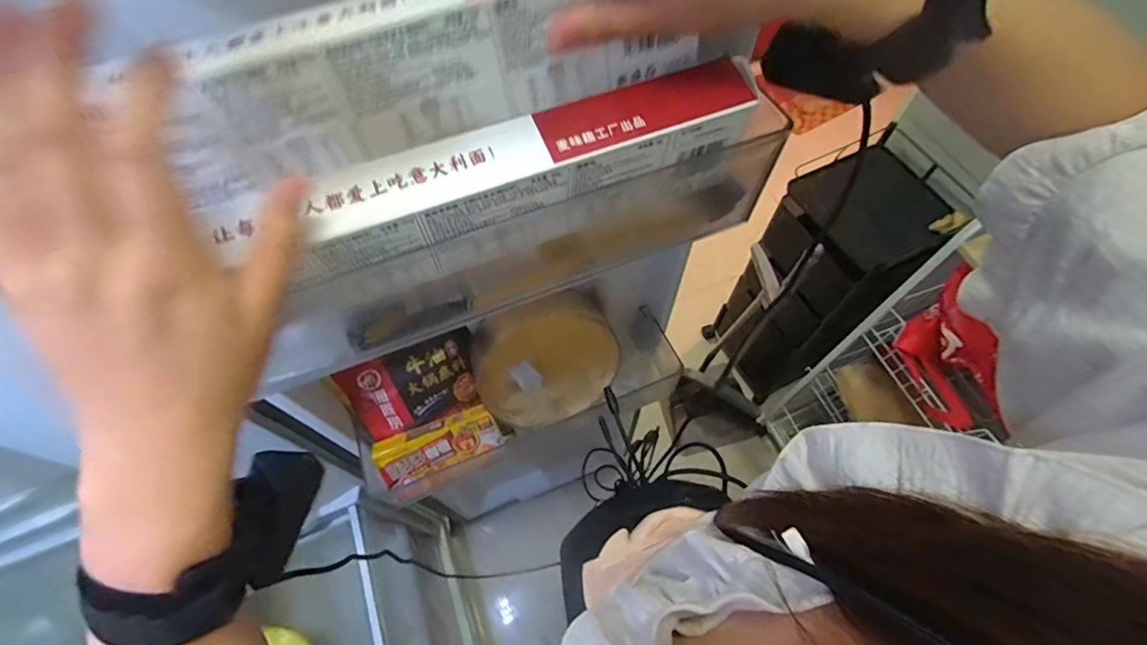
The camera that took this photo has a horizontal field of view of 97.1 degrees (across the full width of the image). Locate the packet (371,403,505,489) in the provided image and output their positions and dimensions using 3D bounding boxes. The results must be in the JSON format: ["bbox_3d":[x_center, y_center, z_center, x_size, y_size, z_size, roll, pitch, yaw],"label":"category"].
[{"bbox_3d":[-0.164,0.147,0.622,0.145,0.036,0.060,-19,108,-7],"label":"packet"}]

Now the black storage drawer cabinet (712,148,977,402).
[{"bbox_3d":[0.551,-0.077,1.192,0.230,0.631,0.260,-34,67,-16],"label":"black storage drawer cabinet"}]

